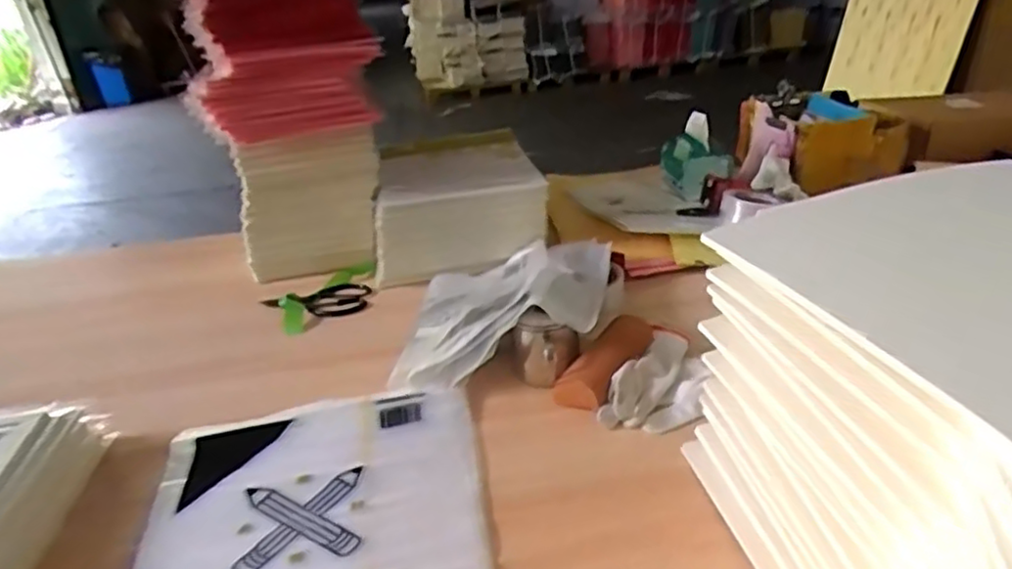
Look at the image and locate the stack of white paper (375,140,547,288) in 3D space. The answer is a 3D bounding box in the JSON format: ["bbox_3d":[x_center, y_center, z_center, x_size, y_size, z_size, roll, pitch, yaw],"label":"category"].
[{"bbox_3d":[-0.085,-0.138,1.219,0.269,0.135,0.341,-7,27,-2],"label":"stack of white paper"}]

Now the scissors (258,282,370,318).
[{"bbox_3d":[-0.291,0.027,1.065,0.160,0.018,0.085,-13,28,-14],"label":"scissors"}]

